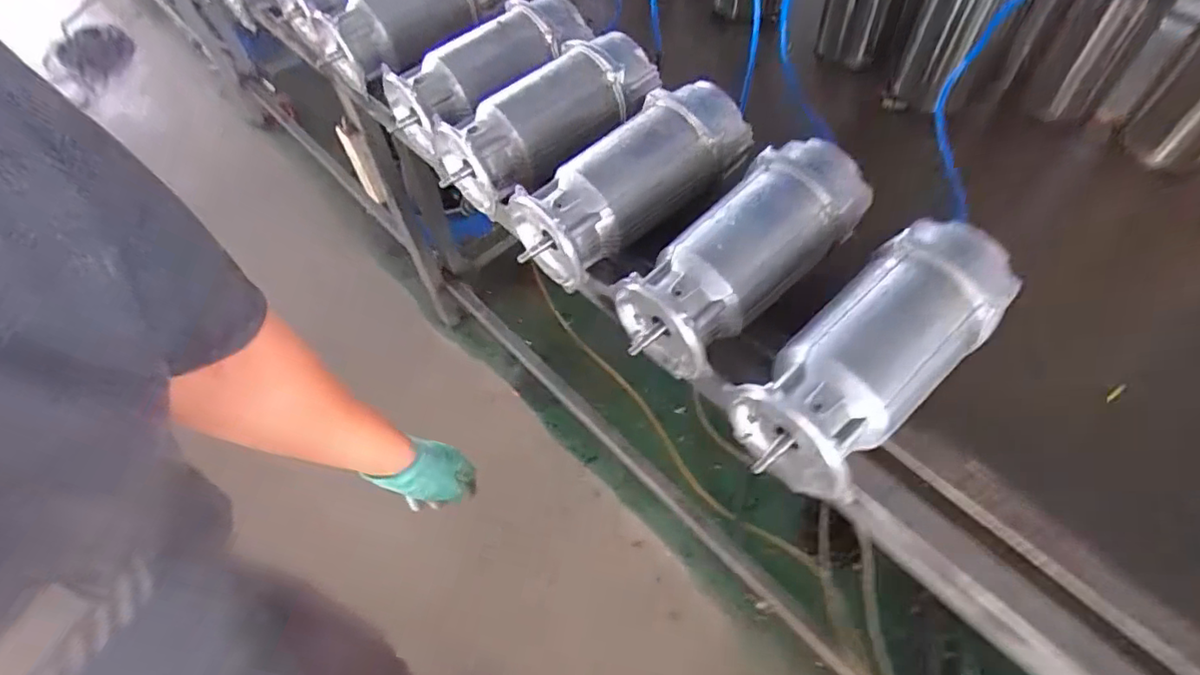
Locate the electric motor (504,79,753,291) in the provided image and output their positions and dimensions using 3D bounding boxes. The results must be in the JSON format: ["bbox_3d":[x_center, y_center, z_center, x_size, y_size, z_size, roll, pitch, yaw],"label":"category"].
[{"bbox_3d":[0.037,-0.189,0.716,0.300,0.115,0.127,-36,62,-19],"label":"electric motor"}]

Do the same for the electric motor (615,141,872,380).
[{"bbox_3d":[0.157,-0.090,0.643,0.293,0.119,0.122,-40,63,-21],"label":"electric motor"}]

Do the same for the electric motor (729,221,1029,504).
[{"bbox_3d":[0.264,0.018,0.567,0.303,0.113,0.124,-38,62,-20],"label":"electric motor"}]

